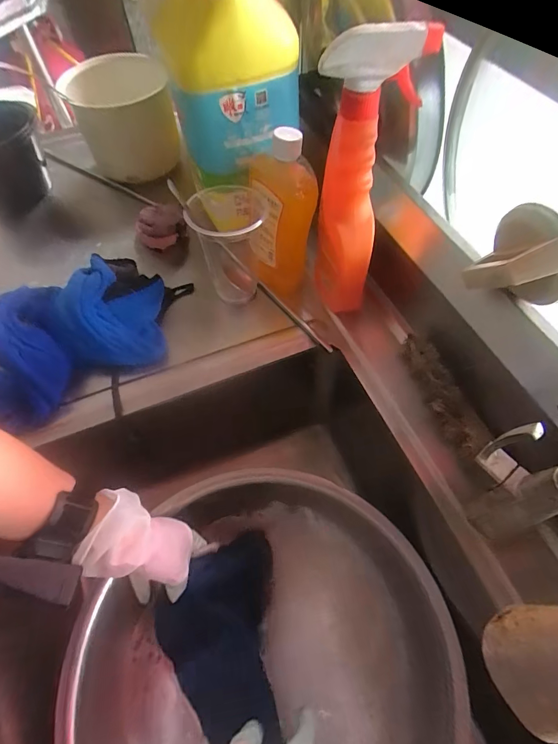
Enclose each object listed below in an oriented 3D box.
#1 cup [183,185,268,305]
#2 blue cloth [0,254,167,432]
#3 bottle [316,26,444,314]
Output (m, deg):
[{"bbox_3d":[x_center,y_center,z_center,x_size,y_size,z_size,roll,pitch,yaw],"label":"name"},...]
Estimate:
[{"bbox_3d":[-0.056,-0.146,0.448,0.083,0.131,0.095,-12,59,-6],"label":"cup"},{"bbox_3d":[-0.230,-0.040,0.411,0.219,0.036,0.142,-30,86,-20],"label":"blue cloth"},{"bbox_3d":[0.075,-0.176,0.380,0.069,0.248,0.064,22,61,15],"label":"bottle"}]

